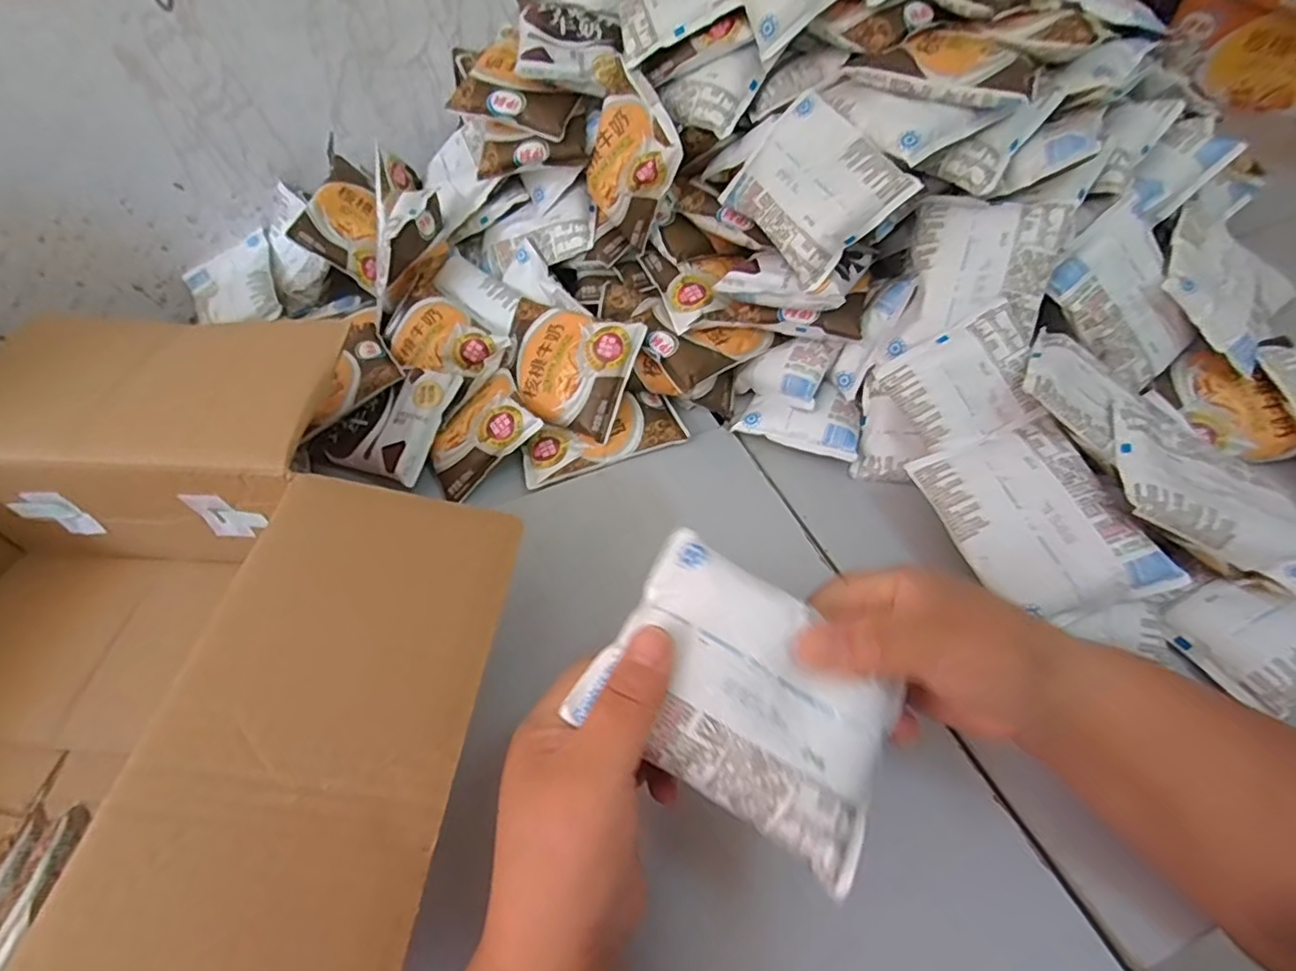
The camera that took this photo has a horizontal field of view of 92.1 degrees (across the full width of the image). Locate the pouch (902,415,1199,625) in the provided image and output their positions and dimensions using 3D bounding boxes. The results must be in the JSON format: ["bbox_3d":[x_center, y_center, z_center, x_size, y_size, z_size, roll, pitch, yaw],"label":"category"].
[{"bbox_3d":[0.237,0.018,0.385,0.088,0.038,0.132,-17,51,-8],"label":"pouch"}]

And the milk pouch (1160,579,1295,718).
[{"bbox_3d":[0.367,0.074,0.358,0.115,0.025,0.066,-23,52,-13],"label":"milk pouch"}]

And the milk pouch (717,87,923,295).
[{"bbox_3d":[0.115,-0.216,0.450,0.092,0.024,0.122,-40,61,21],"label":"milk pouch"}]

